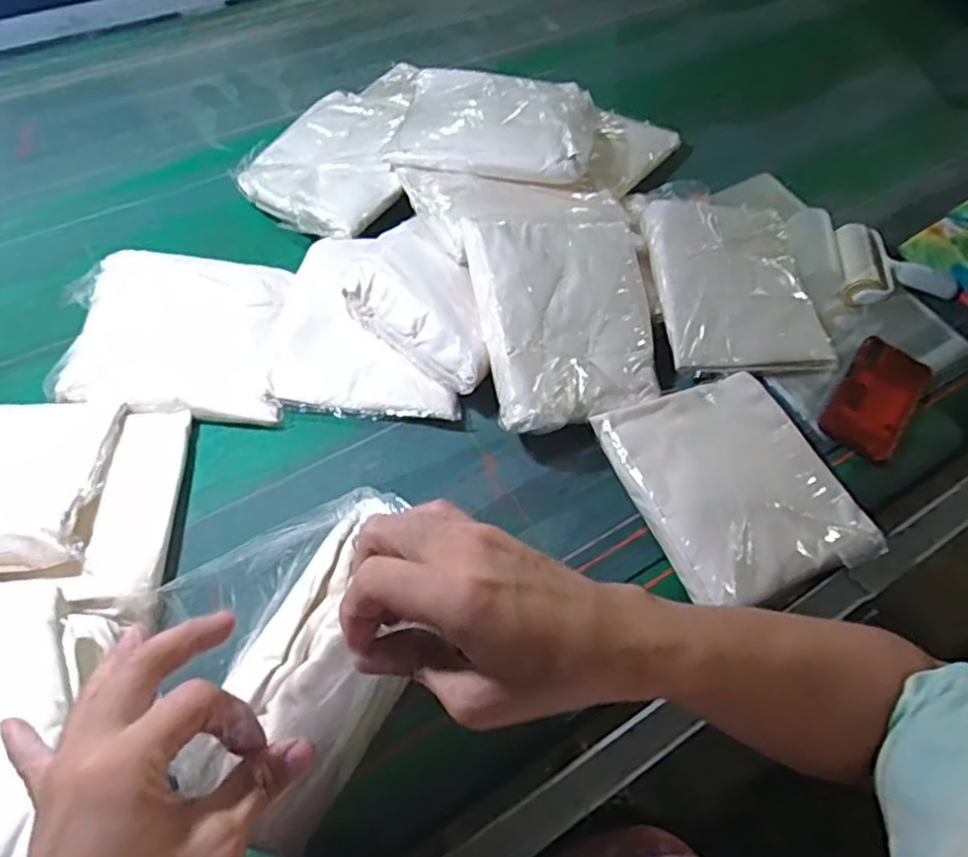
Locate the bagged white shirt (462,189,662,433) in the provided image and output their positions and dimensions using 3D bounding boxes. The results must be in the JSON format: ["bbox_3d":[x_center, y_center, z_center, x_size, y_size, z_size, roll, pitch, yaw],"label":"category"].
[{"bbox_3d":[0.090,-0.138,0.716,0.202,0.047,0.282,-6,75,-25],"label":"bagged white shirt"}]

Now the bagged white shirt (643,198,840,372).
[{"bbox_3d":[0.289,-0.164,0.769,0.185,0.023,0.212,-2,72,-16],"label":"bagged white shirt"}]

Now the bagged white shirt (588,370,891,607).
[{"bbox_3d":[0.243,0.050,0.648,0.192,0.026,0.215,-17,62,-15],"label":"bagged white shirt"}]

